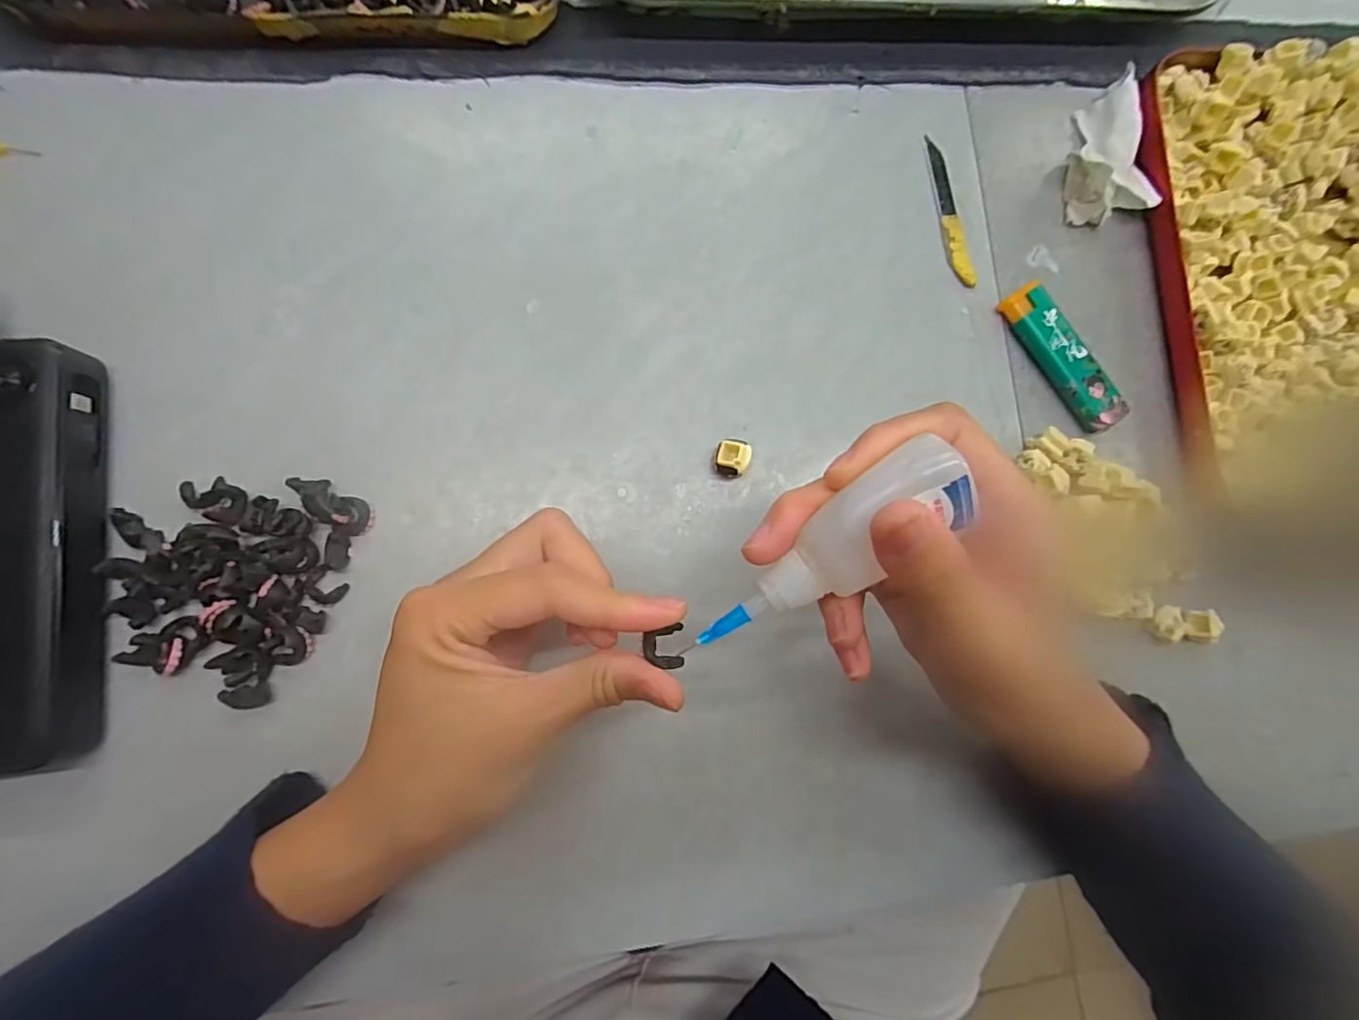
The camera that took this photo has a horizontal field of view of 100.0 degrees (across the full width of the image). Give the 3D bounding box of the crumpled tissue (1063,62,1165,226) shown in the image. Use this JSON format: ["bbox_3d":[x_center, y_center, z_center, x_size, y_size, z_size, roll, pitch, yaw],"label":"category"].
[{"bbox_3d":[0.219,-0.185,0.294,0.041,0.019,0.072,-10,84,-7],"label":"crumpled tissue"}]

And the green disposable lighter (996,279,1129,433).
[{"bbox_3d":[0.188,-0.075,0.282,0.020,0.014,0.077,-34,87,-9],"label":"green disposable lighter"}]

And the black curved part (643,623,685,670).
[{"bbox_3d":[-0.005,0.044,0.179,0.013,0.004,0.013,-5,85,-7],"label":"black curved part"}]

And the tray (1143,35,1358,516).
[{"bbox_3d":[0.344,-0.121,0.296,0.195,0.030,0.242,-2,83,-6],"label":"tray"}]

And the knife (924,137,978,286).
[{"bbox_3d":[0.136,-0.152,0.289,0.011,0.004,0.081,-9,84,-7],"label":"knife"}]

